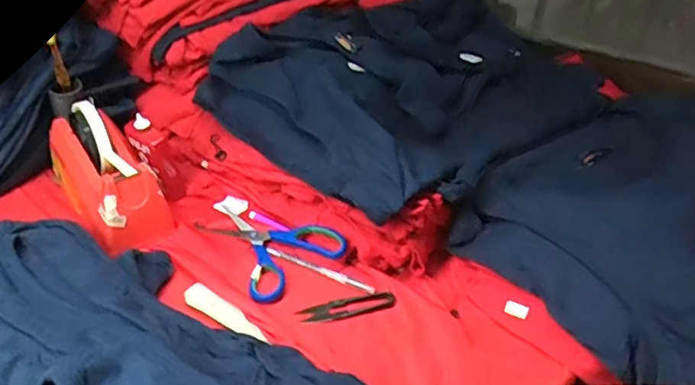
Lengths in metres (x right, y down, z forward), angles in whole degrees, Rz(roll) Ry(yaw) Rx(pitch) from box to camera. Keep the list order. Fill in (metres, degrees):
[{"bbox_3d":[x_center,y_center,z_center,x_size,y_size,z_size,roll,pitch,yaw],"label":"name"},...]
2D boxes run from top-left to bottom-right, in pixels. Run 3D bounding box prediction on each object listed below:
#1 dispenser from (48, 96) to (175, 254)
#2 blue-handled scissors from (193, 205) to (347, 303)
[{"bbox_3d":[-0.279,-0.024,0.690,0.086,0.117,0.178,-24,41,-31],"label":"dispenser"},{"bbox_3d":[-0.089,0.045,0.668,0.112,0.024,0.175,-22,40,-29],"label":"blue-handled scissors"}]

